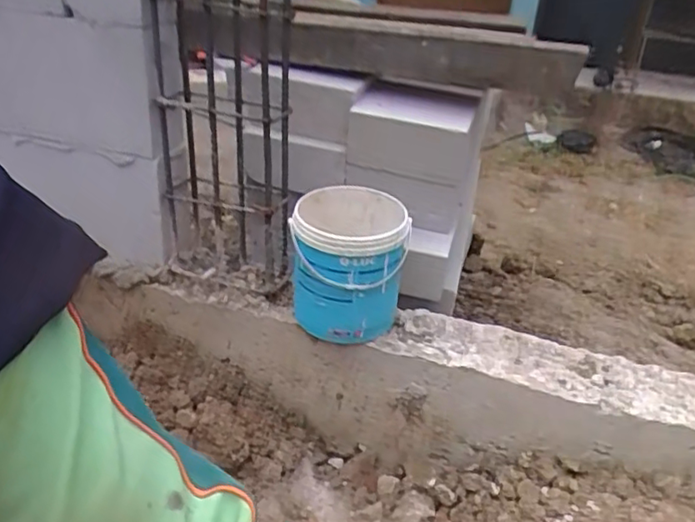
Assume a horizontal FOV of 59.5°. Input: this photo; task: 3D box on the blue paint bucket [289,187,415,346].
[{"bbox_3d":[0.000,0.005,0.969,0.169,0.192,0.174,3,29,-2],"label":"blue paint bucket"}]

